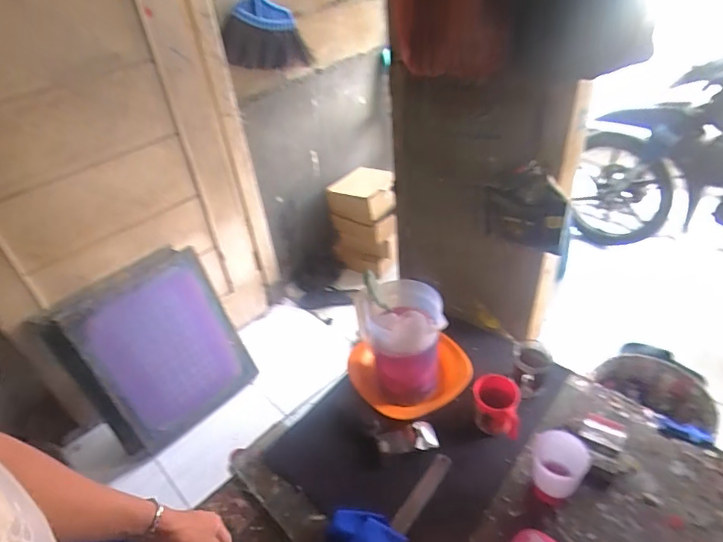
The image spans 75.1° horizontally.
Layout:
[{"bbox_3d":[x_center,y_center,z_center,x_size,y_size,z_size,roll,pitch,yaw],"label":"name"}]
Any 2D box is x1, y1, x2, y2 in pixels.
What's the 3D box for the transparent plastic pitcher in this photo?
[{"bbox_3d":[0.072,0.127,0.866,0.142,0.201,0.136,-6,38,0],"label":"transparent plastic pitcher"}]

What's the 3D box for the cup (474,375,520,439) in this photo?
[{"bbox_3d":[0.241,0.239,0.834,0.085,0.090,0.067,15,43,25],"label":"cup"}]

